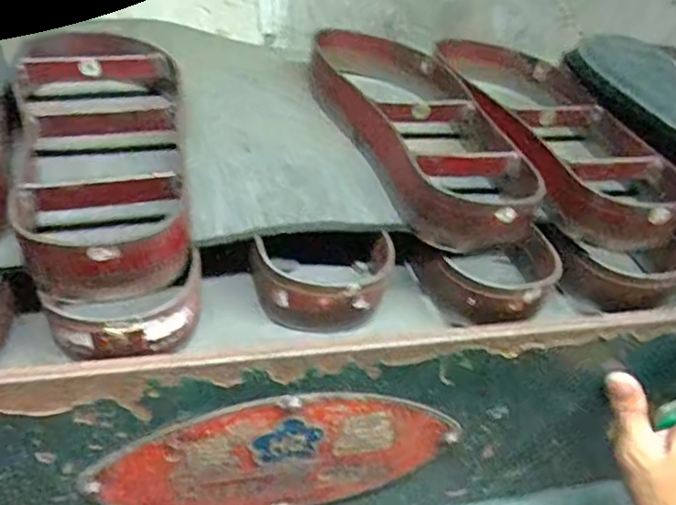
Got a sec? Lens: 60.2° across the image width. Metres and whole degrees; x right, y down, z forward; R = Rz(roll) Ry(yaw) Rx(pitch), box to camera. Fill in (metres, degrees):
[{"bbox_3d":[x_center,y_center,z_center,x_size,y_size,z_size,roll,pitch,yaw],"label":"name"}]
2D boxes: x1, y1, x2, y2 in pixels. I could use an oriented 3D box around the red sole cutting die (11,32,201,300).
[{"bbox_3d":[-0.147,-0.082,0.373,0.101,0.038,0.255,-5,49,-23],"label":"red sole cutting die"}]

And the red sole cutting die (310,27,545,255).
[{"bbox_3d":[0.060,-0.104,0.466,0.111,0.049,0.288,-2,42,-18],"label":"red sole cutting die"}]

